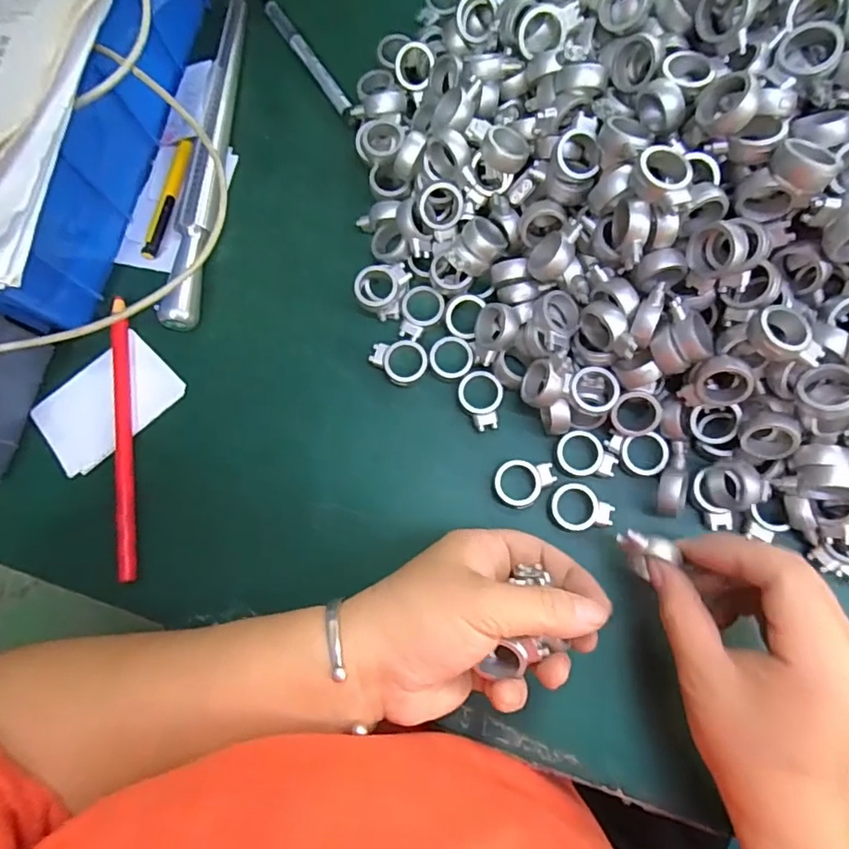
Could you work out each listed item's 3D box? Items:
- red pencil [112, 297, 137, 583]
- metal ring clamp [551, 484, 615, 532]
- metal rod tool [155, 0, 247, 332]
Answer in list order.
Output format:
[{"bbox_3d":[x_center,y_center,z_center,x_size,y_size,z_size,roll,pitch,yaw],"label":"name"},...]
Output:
[{"bbox_3d":[-0.178,0.007,0.322,0.009,0.011,0.165,-8,81,3],"label":"red pencil"},{"bbox_3d":[0.087,0.047,0.301,0.034,0.007,0.025,18,83,6],"label":"metal ring clamp"},{"bbox_3d":[-0.134,-0.171,0.343,0.021,0.020,0.231,6,81,5],"label":"metal rod tool"}]

